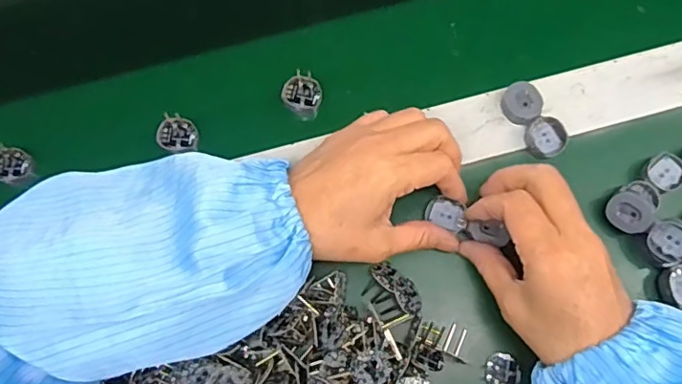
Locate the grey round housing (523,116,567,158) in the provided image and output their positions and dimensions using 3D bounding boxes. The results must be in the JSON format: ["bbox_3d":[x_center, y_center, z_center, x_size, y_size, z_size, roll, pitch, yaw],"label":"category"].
[{"bbox_3d":[0.146,-0.038,0.393,0.026,0.013,0.027,0,76,1],"label":"grey round housing"}]

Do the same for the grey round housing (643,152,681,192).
[{"bbox_3d":[0.226,-0.013,0.385,0.028,0.013,0.025,-30,78,-7],"label":"grey round housing"}]

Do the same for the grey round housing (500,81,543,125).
[{"bbox_3d":[0.131,-0.064,0.399,0.028,0.014,0.030,0,76,1],"label":"grey round housing"}]

